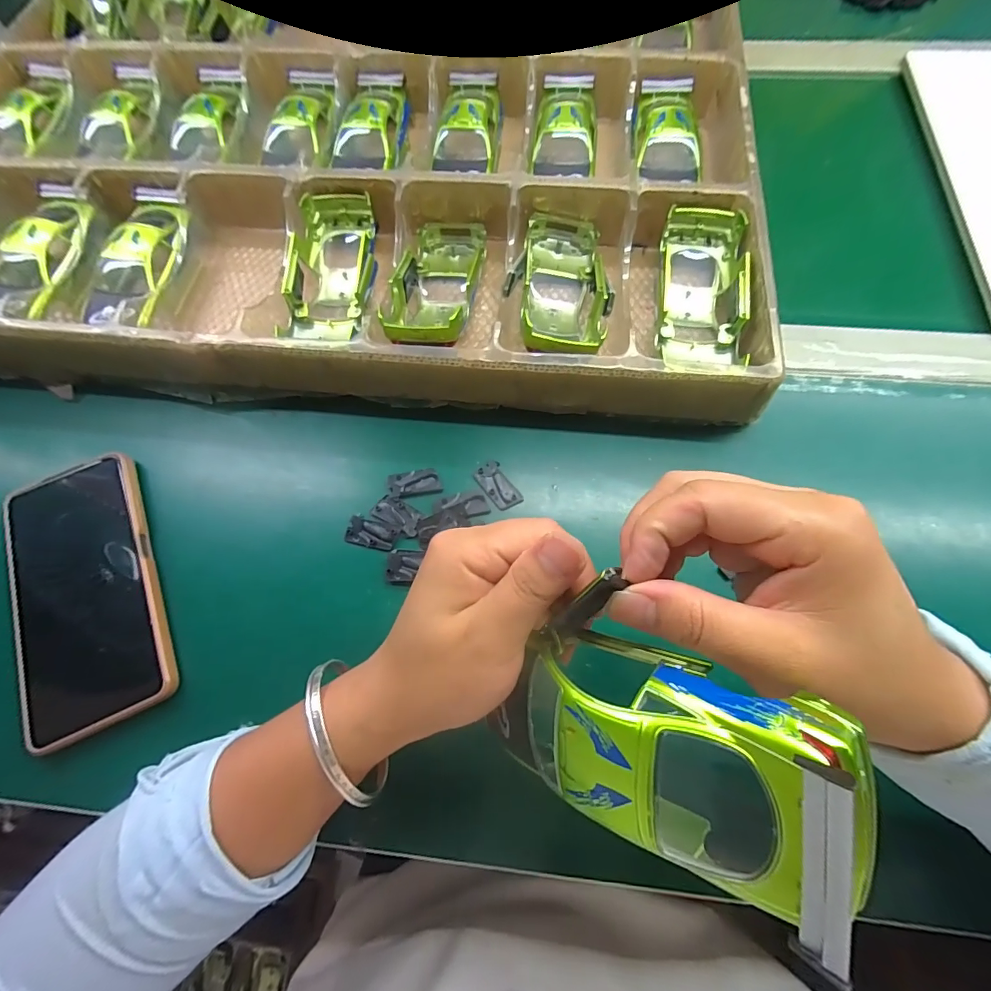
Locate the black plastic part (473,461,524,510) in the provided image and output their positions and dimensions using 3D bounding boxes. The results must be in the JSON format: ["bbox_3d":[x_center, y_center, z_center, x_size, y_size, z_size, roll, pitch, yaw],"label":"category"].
[{"bbox_3d":[0.001,-0.006,0.290,0.018,0.004,0.033,-32,72,-9],"label":"black plastic part"}]

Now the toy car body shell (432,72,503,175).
[{"bbox_3d":[-0.022,-0.302,0.375,0.051,0.036,0.103,2,70,3],"label":"toy car body shell"}]

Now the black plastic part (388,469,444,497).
[{"bbox_3d":[-0.052,-0.008,0.291,0.033,0.004,0.017,-9,70,-1],"label":"black plastic part"}]

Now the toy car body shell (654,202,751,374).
[{"bbox_3d":[0.137,-0.132,0.305,0.052,0.039,0.127,8,71,5],"label":"toy car body shell"}]

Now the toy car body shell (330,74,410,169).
[{"bbox_3d":[-0.102,-0.310,0.385,0.055,0.037,0.105,8,71,5],"label":"toy car body shell"}]

